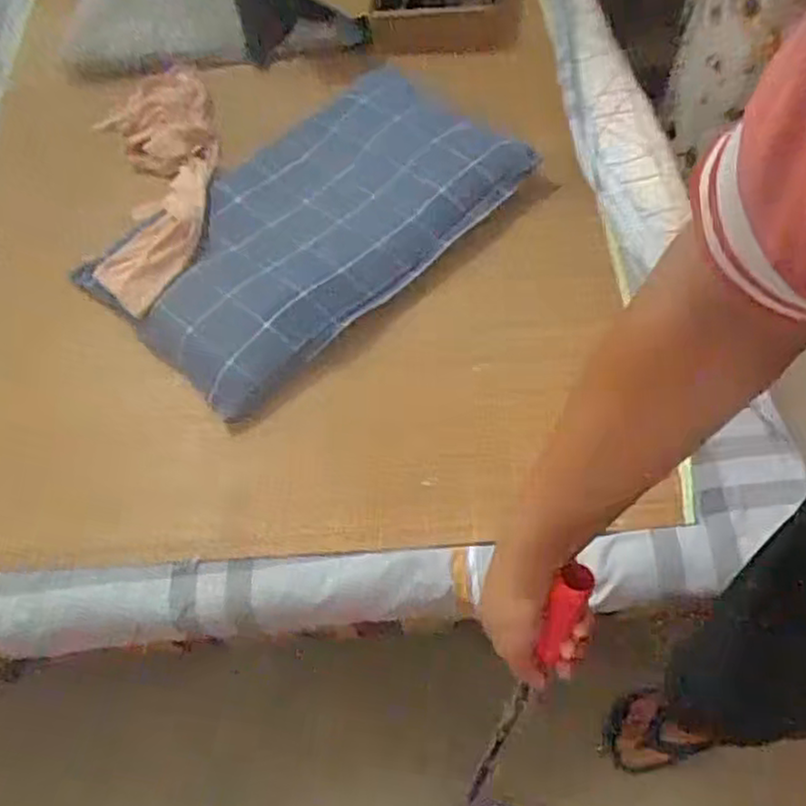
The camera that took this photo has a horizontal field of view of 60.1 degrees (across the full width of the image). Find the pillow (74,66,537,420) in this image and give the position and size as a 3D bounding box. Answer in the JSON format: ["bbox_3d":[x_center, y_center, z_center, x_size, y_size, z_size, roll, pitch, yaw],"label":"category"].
[{"bbox_3d":[-0.155,-0.313,1.174,0.430,0.095,0.665,38,67,22],"label":"pillow"}]

